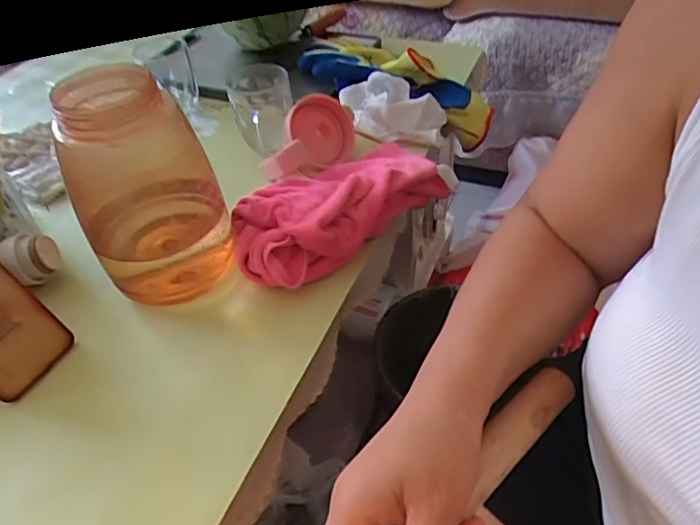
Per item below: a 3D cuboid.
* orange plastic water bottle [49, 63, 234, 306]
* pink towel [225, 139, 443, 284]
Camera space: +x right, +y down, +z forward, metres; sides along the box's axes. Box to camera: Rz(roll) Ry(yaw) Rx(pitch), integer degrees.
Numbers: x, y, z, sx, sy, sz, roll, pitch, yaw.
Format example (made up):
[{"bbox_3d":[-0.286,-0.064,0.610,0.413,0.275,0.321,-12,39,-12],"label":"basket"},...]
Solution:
[{"bbox_3d":[-0.195,-0.076,0.493,0.116,0.202,0.142,-23,47,-18],"label":"orange plastic water bottle"},{"bbox_3d":[-0.009,-0.070,0.565,0.118,0.064,0.266,29,54,30],"label":"pink towel"}]

